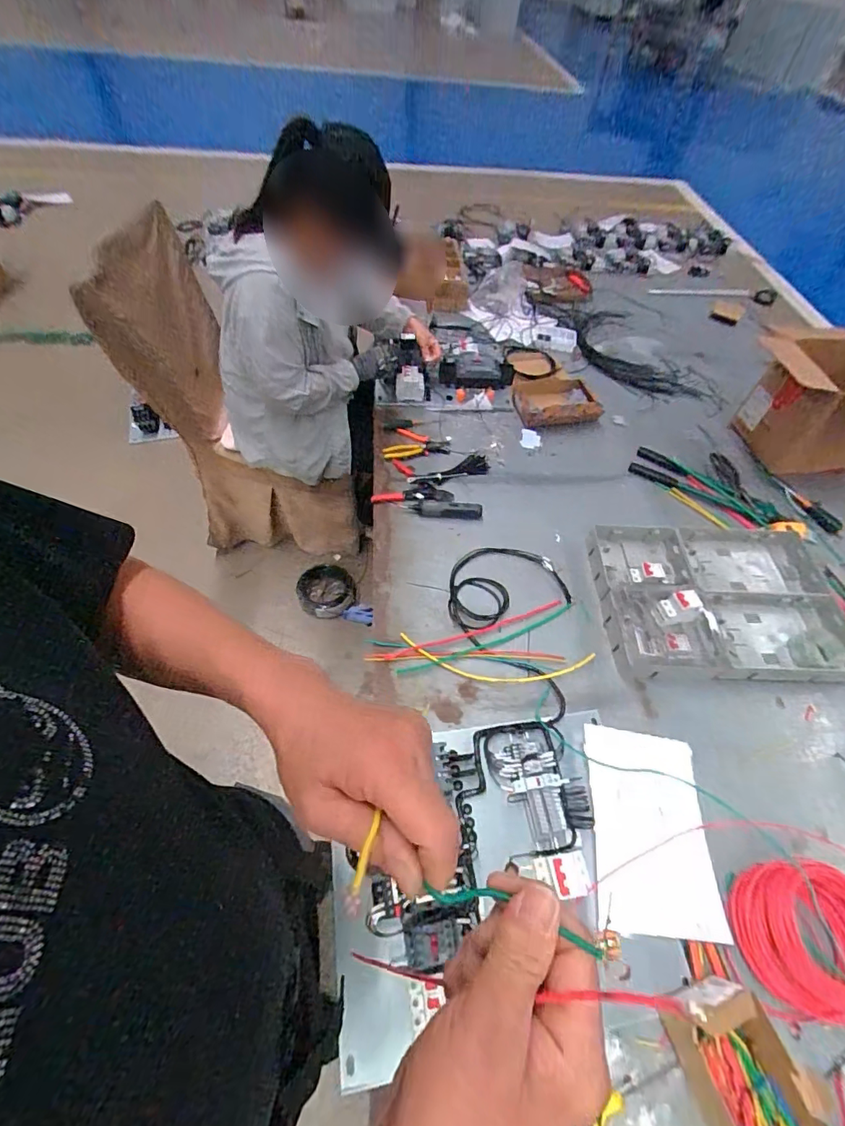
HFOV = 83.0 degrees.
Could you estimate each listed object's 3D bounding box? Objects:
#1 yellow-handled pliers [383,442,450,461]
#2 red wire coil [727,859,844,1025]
[{"bbox_3d":[-0.015,-0.293,1.257,0.170,0.017,0.048,-6,57,-8],"label":"yellow-handled pliers"},{"bbox_3d":[0.567,0.548,0.704,0.182,0.079,0.184,2,56,-3],"label":"red wire coil"}]

